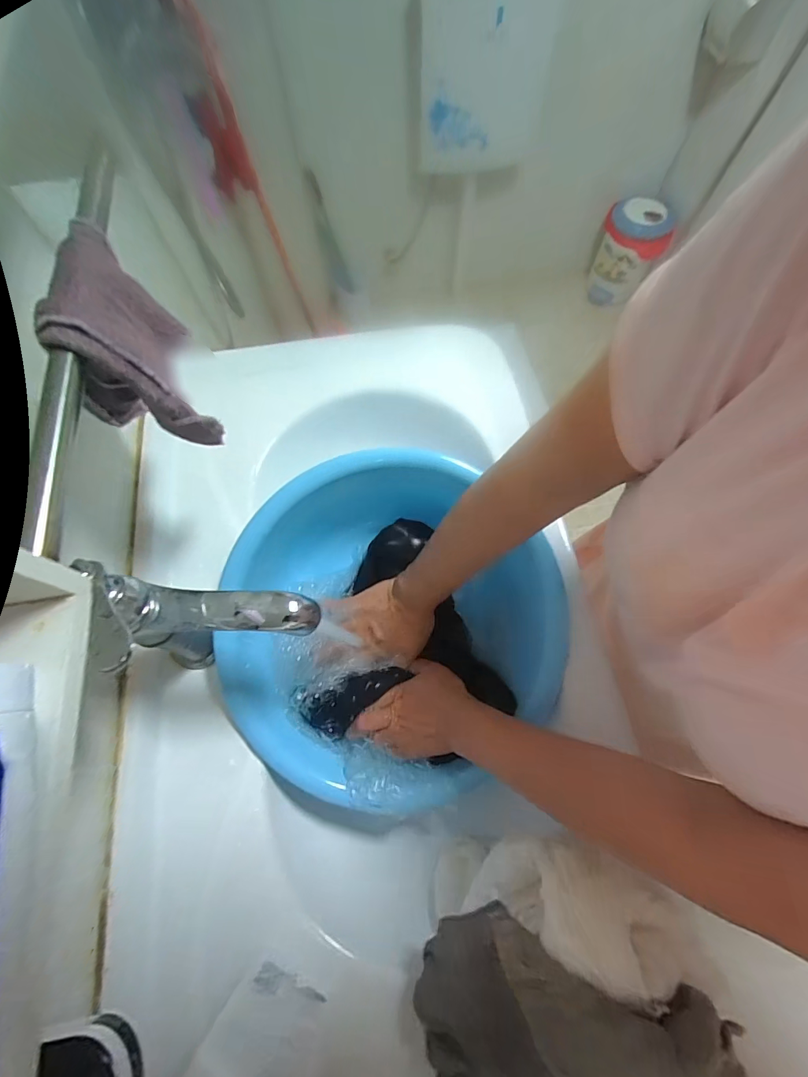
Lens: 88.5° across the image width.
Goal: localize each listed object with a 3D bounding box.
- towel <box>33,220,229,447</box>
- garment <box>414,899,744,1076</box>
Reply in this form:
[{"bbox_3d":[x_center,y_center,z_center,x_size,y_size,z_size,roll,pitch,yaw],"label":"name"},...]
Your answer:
[{"bbox_3d":[-0.194,-0.146,0.296,0.064,0.096,0.143,-29,70,-10],"label":"towel"},{"bbox_3d":[0.112,0.361,0.274,0.207,0.062,0.139,16,69,7],"label":"garment"}]

